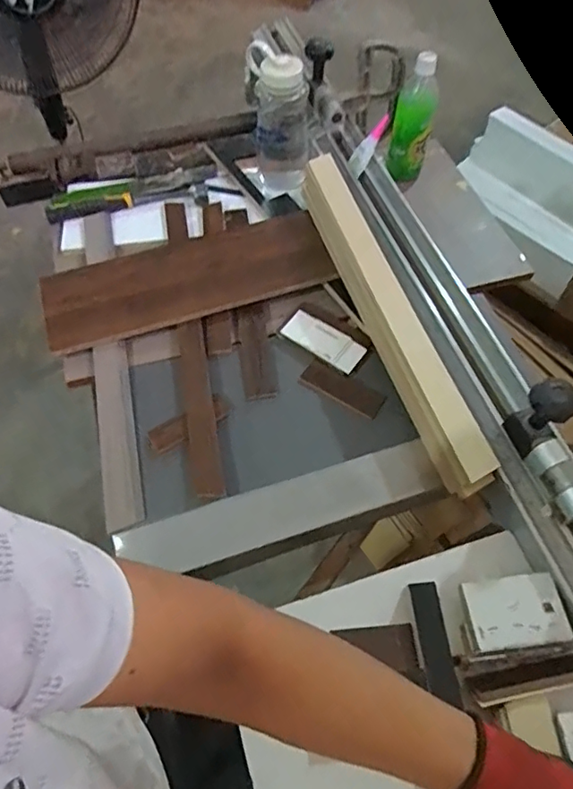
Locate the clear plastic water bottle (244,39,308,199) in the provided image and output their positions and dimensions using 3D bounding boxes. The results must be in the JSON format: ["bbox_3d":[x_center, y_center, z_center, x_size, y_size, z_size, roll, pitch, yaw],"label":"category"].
[{"bbox_3d":[-0.012,-0.439,0.868,0.095,0.198,0.082,3,58,3],"label":"clear plastic water bottle"}]

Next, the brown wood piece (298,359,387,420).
[{"bbox_3d":[0.079,-0.007,0.750,0.119,0.010,0.041,28,63,17],"label":"brown wood piece"}]

